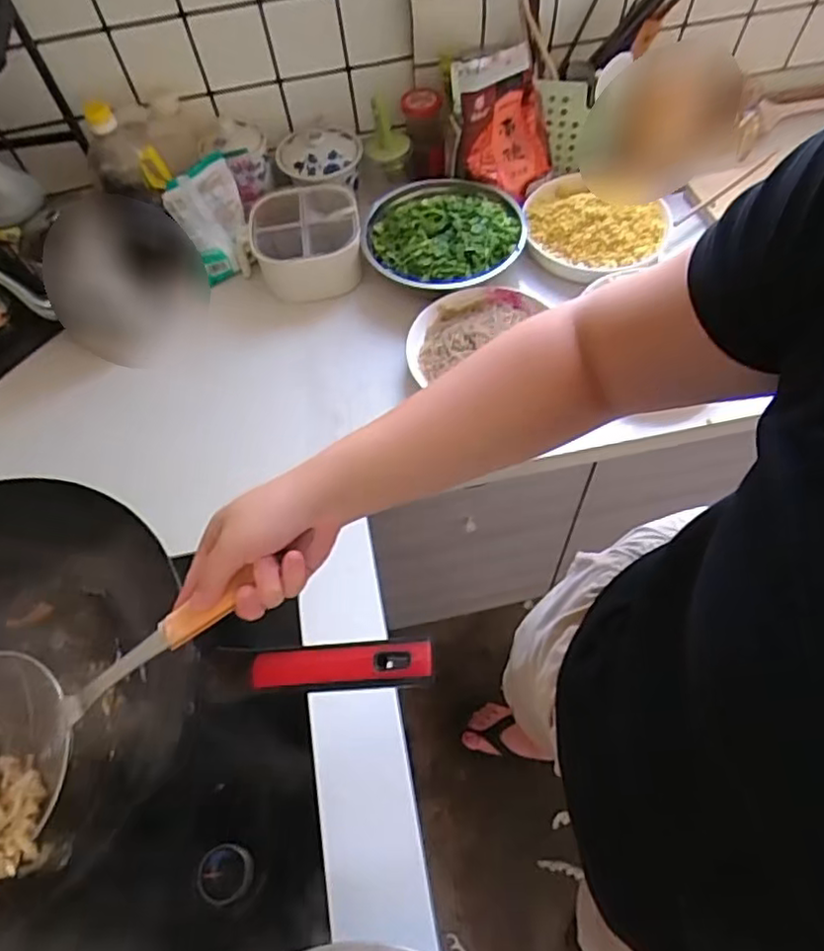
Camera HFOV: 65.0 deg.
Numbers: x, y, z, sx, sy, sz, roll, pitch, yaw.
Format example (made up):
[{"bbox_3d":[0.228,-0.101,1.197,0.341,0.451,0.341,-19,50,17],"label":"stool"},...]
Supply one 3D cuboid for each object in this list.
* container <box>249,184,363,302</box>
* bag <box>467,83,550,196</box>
[{"bbox_3d":[-0.139,-0.317,0.872,0.139,0.075,0.142,-2,60,3],"label":"container"},{"bbox_3d":[0.137,-0.443,0.866,0.069,0.097,0.105,33,67,21],"label":"bag"}]

